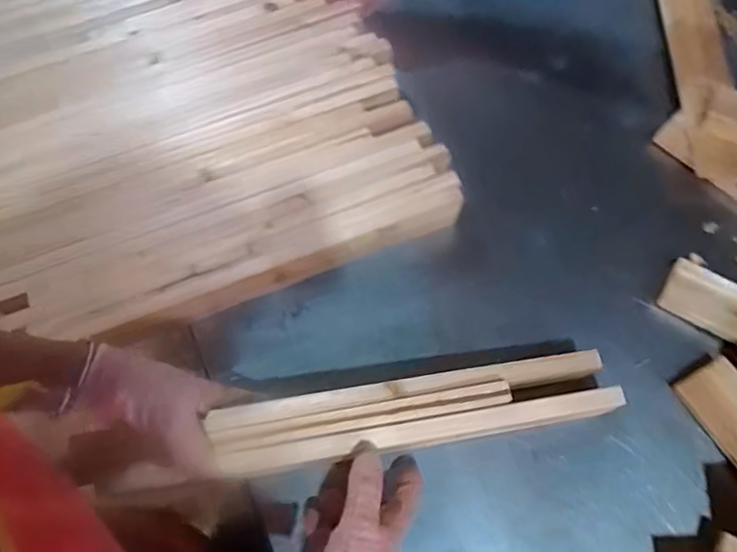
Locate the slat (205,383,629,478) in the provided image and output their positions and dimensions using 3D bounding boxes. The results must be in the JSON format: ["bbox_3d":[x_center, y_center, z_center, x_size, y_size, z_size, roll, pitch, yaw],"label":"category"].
[{"bbox_3d":[0.054,0.152,0.538,0.379,0.047,0.025,-8,68,-7],"label":"slat"}]

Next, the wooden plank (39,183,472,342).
[{"bbox_3d":[-0.099,-0.006,0.621,0.426,0.058,0.023,-21,69,-7],"label":"wooden plank"}]

